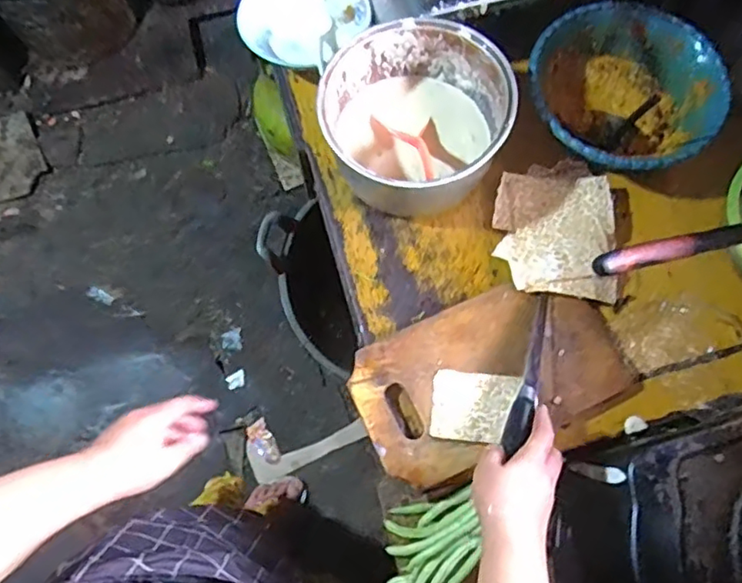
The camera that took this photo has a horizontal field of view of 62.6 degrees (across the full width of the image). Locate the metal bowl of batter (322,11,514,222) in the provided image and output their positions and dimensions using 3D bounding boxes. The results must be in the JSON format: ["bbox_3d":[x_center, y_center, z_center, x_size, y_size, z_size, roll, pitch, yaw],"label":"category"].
[{"bbox_3d":[0.051,-0.197,0.687,0.194,0.106,0.192,0,73,-1],"label":"metal bowl of batter"}]

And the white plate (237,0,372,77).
[{"bbox_3d":[-0.082,-0.336,0.776,0.155,0.045,0.161,0,73,-1],"label":"white plate"}]

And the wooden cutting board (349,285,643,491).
[{"bbox_3d":[0.128,0.089,0.631,0.279,0.020,0.165,-21,74,-8],"label":"wooden cutting board"}]

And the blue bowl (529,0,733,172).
[{"bbox_3d":[0.288,-0.226,0.718,0.215,0.075,0.210,29,74,8],"label":"blue bowl"}]

